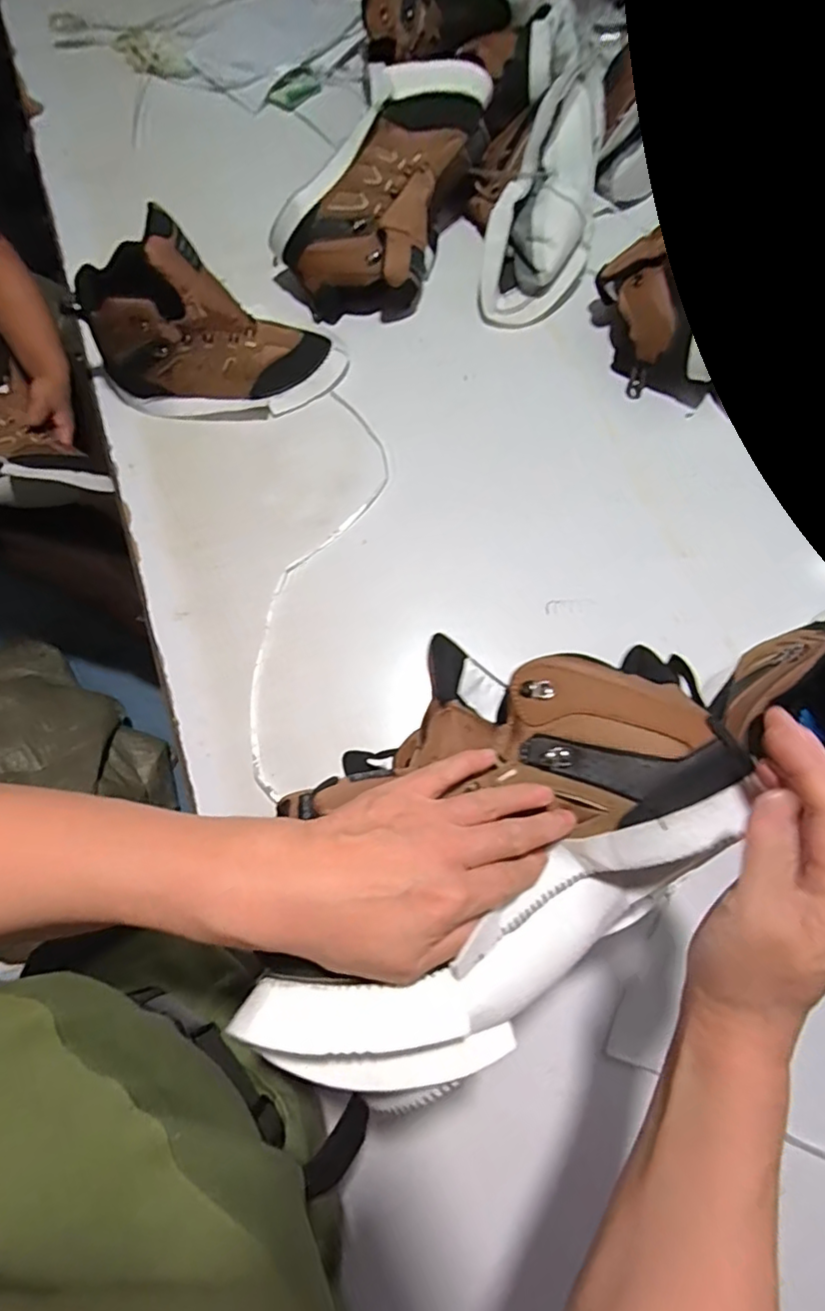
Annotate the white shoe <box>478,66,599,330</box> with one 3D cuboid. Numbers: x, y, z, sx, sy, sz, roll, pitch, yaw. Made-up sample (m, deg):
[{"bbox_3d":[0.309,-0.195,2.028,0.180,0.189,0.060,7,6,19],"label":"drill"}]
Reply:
[{"bbox_3d":[0.175,-0.567,0.689,0.120,0.091,0.307,19,97,7],"label":"white shoe"}]

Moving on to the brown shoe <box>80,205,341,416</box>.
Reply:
[{"bbox_3d":[-0.228,-0.361,0.624,0.289,0.162,0.101,-1,72,1],"label":"brown shoe"}]

